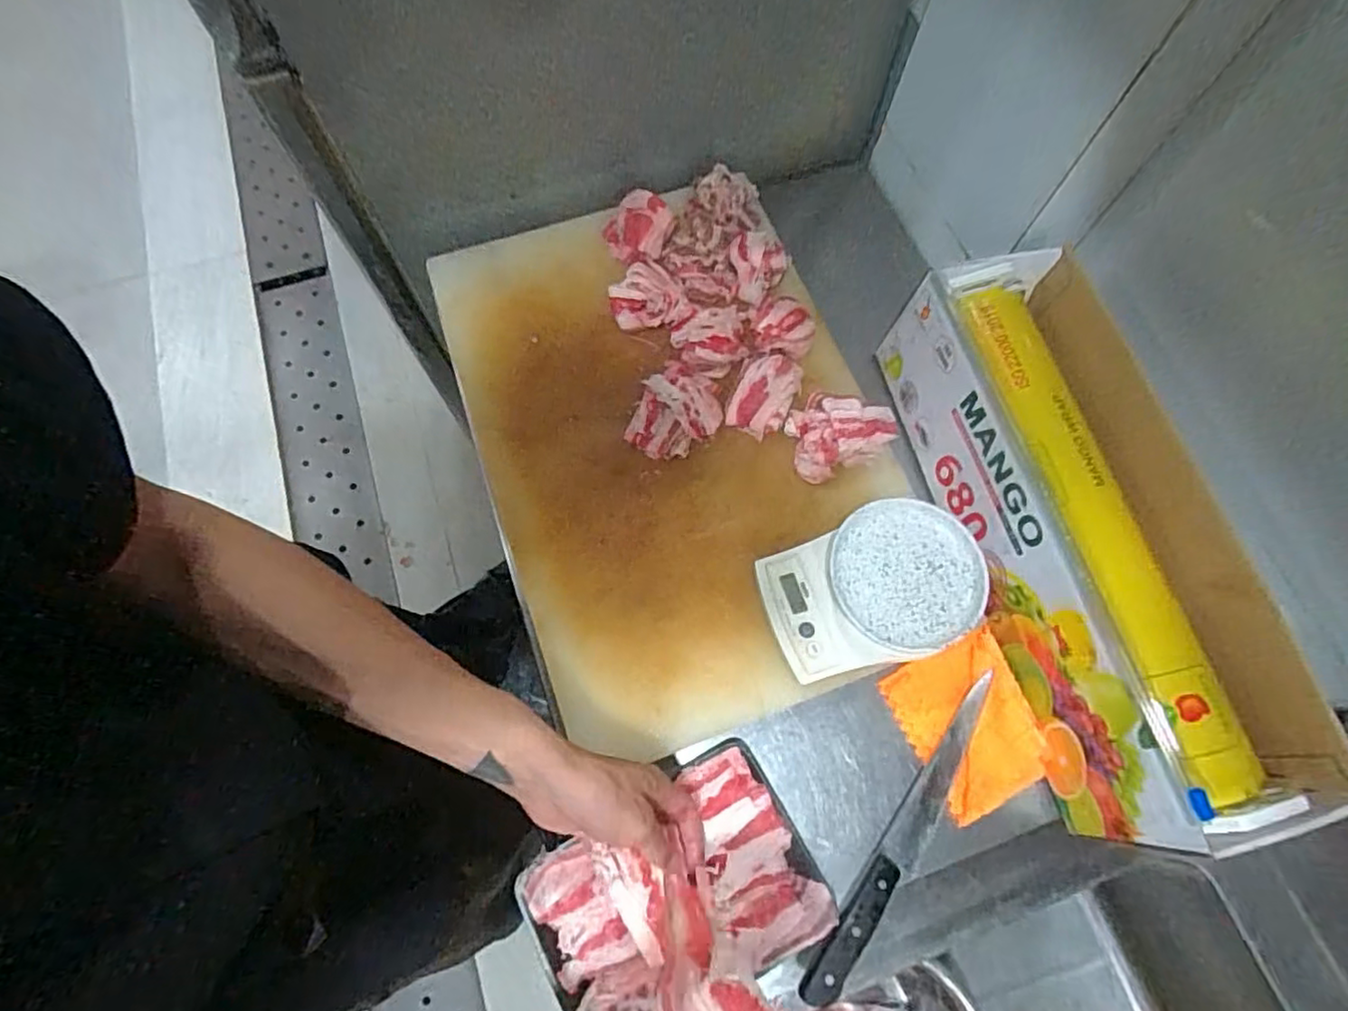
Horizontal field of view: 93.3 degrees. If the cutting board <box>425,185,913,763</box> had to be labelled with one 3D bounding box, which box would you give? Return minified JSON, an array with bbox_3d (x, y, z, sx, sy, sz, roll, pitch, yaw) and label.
[{"bbox_3d":[-0.001,-0.076,0.658,0.394,0.033,0.594,-20,71,-5],"label":"cutting board"}]

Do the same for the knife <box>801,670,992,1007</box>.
[{"bbox_3d":[0.201,0.281,0.543,0.031,0.020,0.296,36,72,11],"label":"knife"}]

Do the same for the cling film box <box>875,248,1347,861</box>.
[{"bbox_3d":[0.361,0.014,0.570,0.167,0.116,0.498,-14,72,-5],"label":"cling film box"}]

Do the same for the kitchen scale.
[{"bbox_3d":[0.181,0.076,0.580,0.190,0.054,0.139,-16,71,-8],"label":"kitchen scale"}]

